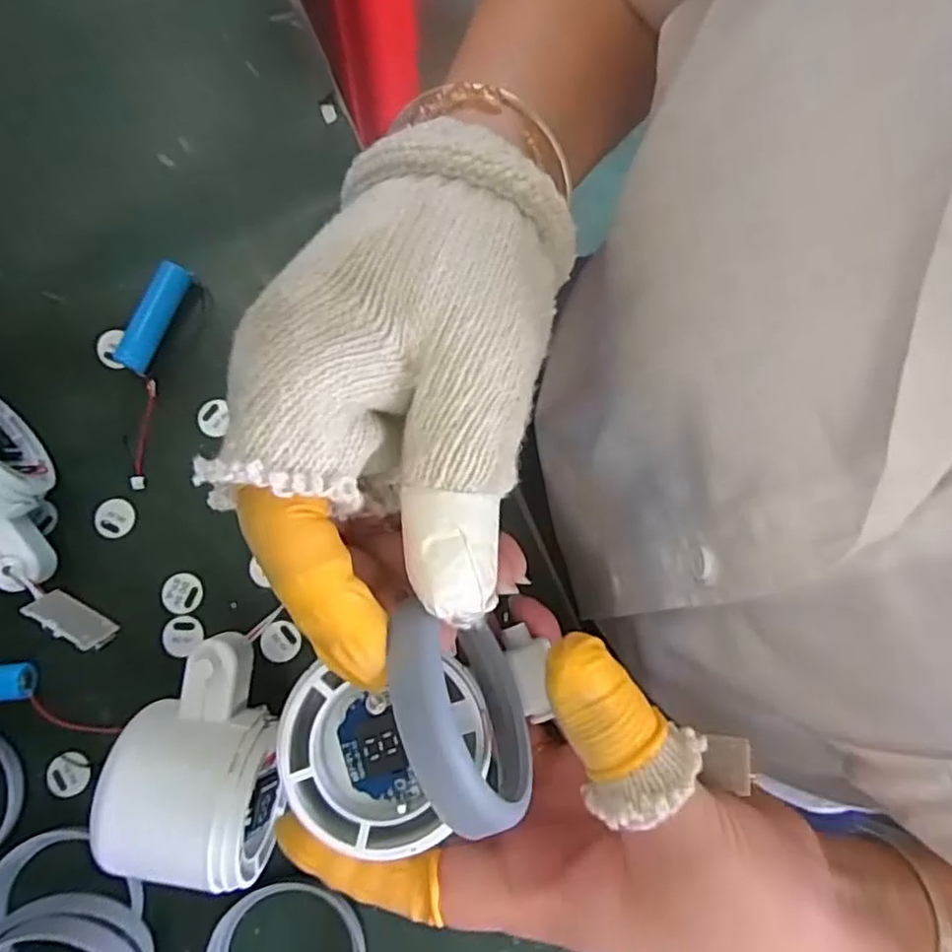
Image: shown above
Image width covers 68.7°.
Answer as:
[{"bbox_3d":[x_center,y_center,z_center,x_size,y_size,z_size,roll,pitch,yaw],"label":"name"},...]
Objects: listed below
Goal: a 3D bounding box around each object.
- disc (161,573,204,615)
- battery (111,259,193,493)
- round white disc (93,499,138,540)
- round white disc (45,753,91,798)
[{"bbox_3d":[-0.126,0.050,0.296,0.017,0.004,0.017,0,79,-1],"label":"disc"},{"bbox_3d":[-0.145,-0.045,0.305,0.020,0.016,0.098,11,92,1],"label":"battery"},{"bbox_3d":[-0.157,0.018,0.303,0.017,0.004,0.017,0,79,-1],"label":"round white disc"},{"bbox_3d":[-0.166,0.121,0.283,0.017,0.004,0.016,0,79,-1],"label":"round white disc"}]

